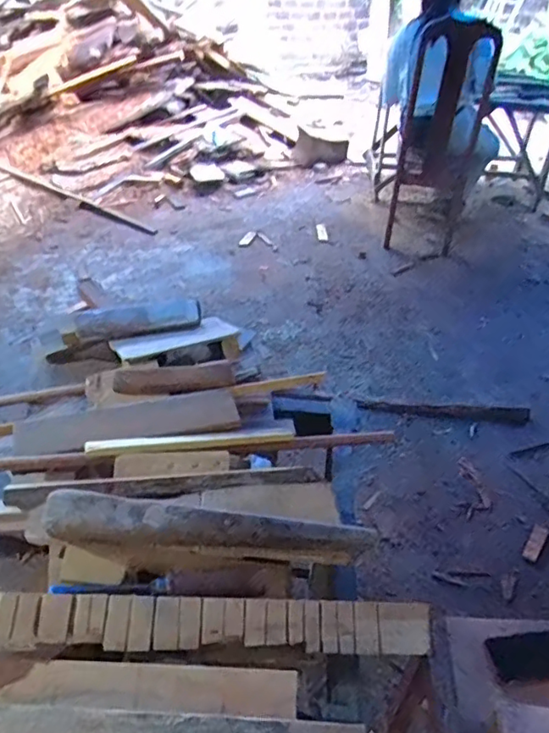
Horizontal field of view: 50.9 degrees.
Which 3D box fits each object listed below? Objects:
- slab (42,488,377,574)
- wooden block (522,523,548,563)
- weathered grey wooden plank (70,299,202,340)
[{"bbox_3d":[-0.080,0.204,0.739,0.414,0.068,0.056,1,39,-1],"label":"slab"},{"bbox_3d":[0.734,0.494,1.619,0.041,0.023,0.116,25,44,25],"label":"wooden block"},{"bbox_3d":[-0.265,-0.089,1.125,0.241,0.041,0.063,-10,41,-15],"label":"weathered grey wooden plank"}]

